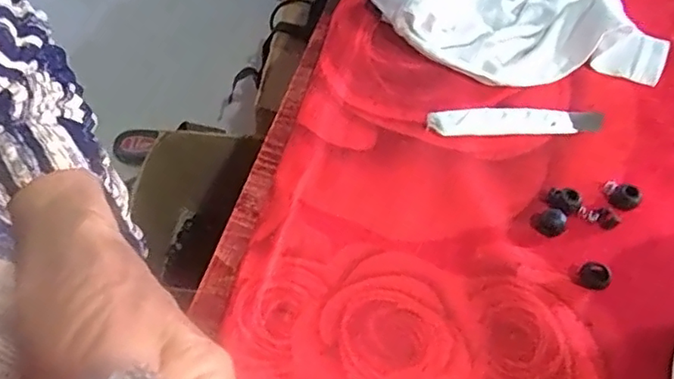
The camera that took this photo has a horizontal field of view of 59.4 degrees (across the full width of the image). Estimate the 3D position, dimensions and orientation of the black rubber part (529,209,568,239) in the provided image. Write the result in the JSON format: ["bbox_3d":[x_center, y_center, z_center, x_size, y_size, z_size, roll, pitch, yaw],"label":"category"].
[{"bbox_3d":[0.122,0.018,0.338,0.018,0.009,0.015,31,56,19],"label":"black rubber part"}]

